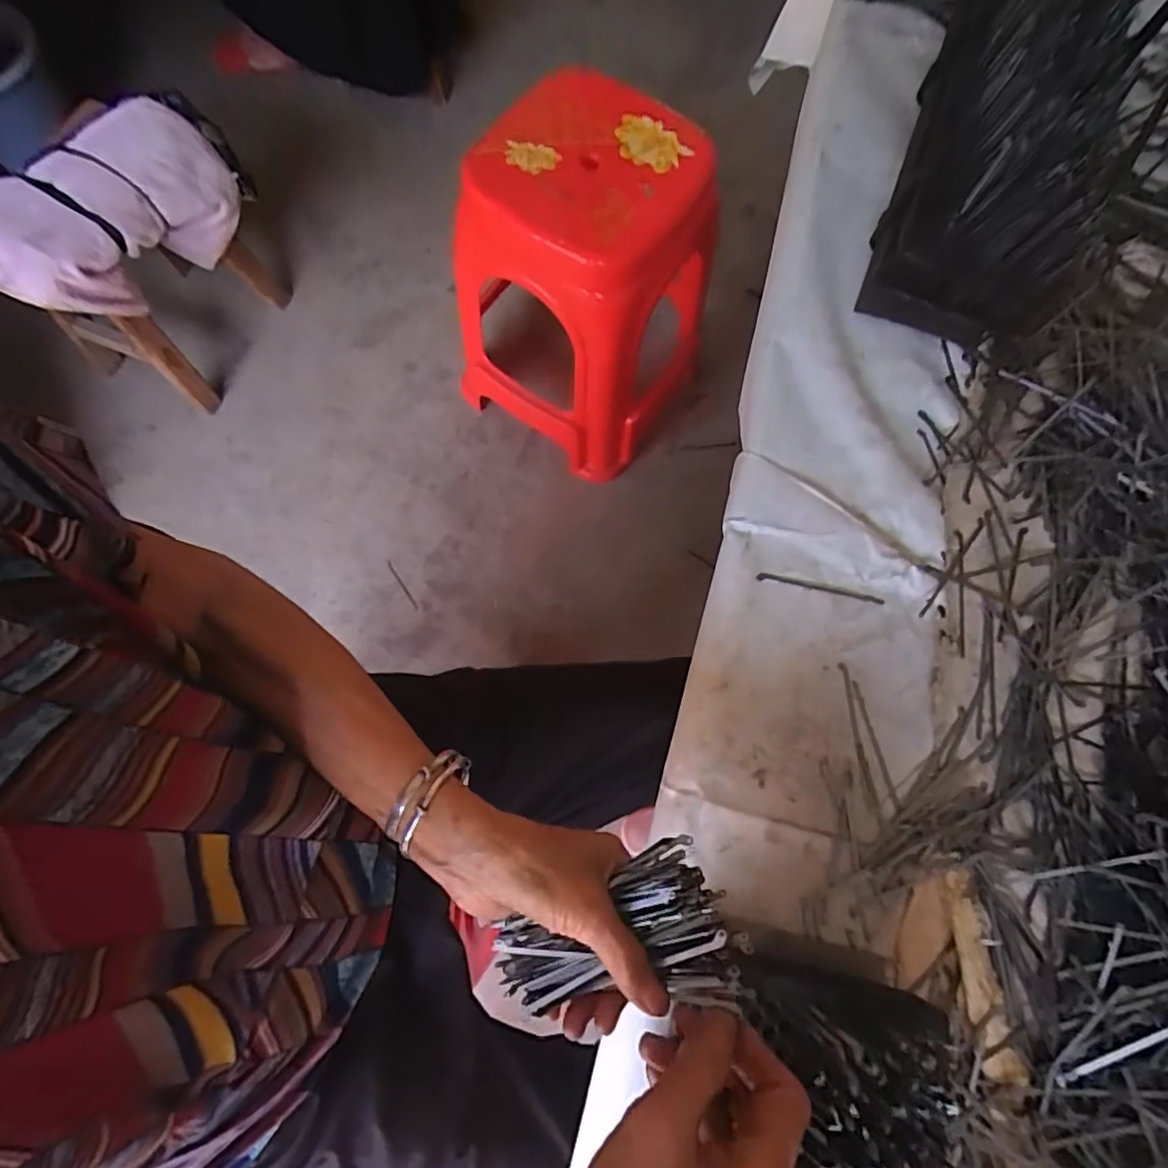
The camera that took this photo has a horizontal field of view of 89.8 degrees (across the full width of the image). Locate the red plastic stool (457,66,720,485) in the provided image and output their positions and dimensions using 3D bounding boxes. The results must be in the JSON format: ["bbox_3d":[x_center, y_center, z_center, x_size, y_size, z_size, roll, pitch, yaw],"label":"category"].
[{"bbox_3d":[0.006,-0.464,0.966,0.350,0.450,0.329,38,76,8],"label":"red plastic stool"}]

